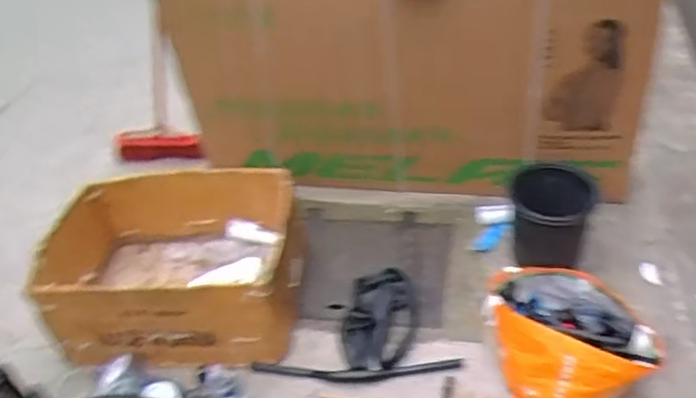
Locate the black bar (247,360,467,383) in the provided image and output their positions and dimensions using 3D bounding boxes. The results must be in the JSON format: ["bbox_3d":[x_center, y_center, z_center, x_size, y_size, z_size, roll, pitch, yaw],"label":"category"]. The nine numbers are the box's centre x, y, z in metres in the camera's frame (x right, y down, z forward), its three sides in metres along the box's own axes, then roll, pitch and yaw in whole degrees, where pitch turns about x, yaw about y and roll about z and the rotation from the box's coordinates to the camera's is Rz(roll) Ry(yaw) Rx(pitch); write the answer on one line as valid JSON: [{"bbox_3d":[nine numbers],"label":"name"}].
[{"bbox_3d":[0.020,0.443,1.669,0.529,0.041,0.065,-2,41,6],"label":"black bar"}]

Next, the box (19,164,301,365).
[{"bbox_3d":[-0.476,0.175,1.792,0.653,0.270,0.447,-4,41,4],"label":"box"}]

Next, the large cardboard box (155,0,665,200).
[{"bbox_3d":[0.126,-0.354,1.931,1.364,0.750,0.196,9,42,17],"label":"large cardboard box"}]

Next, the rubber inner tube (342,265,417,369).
[{"bbox_3d":[0.083,0.313,1.777,0.196,0.086,0.319,-1,41,7],"label":"rubber inner tube"}]

